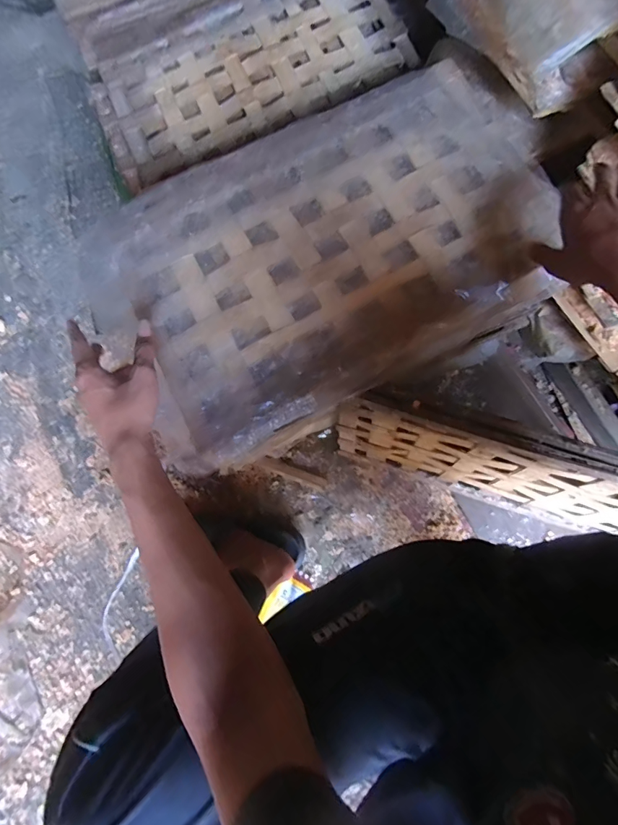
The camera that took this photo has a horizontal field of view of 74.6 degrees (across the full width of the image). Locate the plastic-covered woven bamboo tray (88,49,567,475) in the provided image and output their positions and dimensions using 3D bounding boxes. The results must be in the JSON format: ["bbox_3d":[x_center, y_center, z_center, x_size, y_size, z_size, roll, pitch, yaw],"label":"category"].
[{"bbox_3d":[0.042,-0.216,0.521,0.615,0.034,0.371,-27,80,-6],"label":"plastic-covered woven bamboo tray"}]

